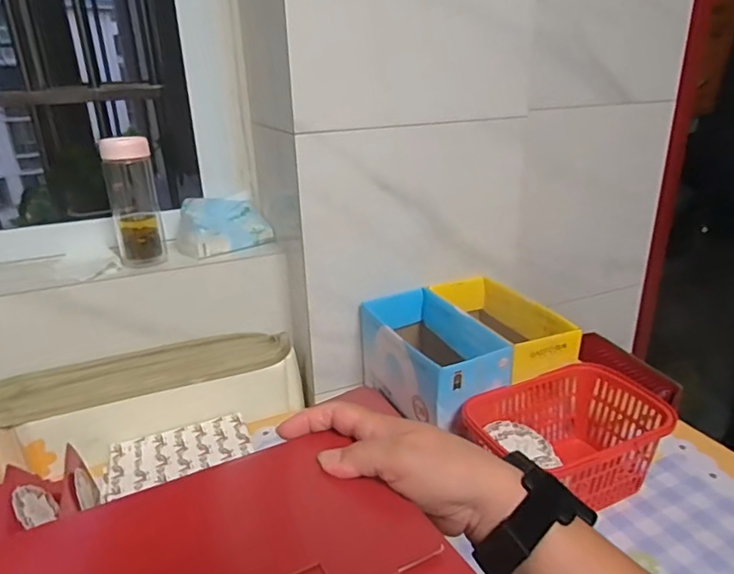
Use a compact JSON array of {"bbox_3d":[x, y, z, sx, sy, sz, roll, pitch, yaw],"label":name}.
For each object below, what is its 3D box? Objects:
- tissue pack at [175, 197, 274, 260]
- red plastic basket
[{"bbox_3d":[-0.230,-0.104,0.864,0.137,0.074,0.089,-16,26,-32],"label":"tissue pack"},{"bbox_3d":[0.234,0.192,0.648,0.223,0.106,0.154,-13,24,-25],"label":"red plastic basket"}]

